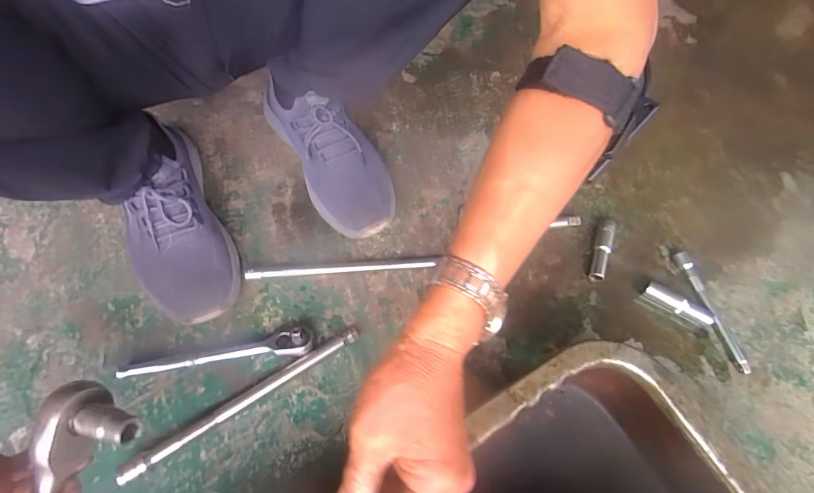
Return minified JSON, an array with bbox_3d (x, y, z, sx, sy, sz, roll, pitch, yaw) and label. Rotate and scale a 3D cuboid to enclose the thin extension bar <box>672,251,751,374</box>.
[{"bbox_3d":[0.372,0.076,0.508,0.017,0.011,0.153,-13,65,-10],"label":"thin extension bar"}]

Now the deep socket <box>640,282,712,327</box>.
[{"bbox_3d":[0.322,0.070,0.497,0.081,0.022,0.021,28,65,10],"label":"deep socket"}]

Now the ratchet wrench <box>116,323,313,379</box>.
[{"bbox_3d":[-0.200,0.109,0.441,0.192,0.026,0.036,-7,64,-8],"label":"ratchet wrench"}]

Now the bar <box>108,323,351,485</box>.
[{"bbox_3d":[-0.159,0.153,0.423,0.248,0.020,0.015,-30,69,-17],"label":"bar"}]

